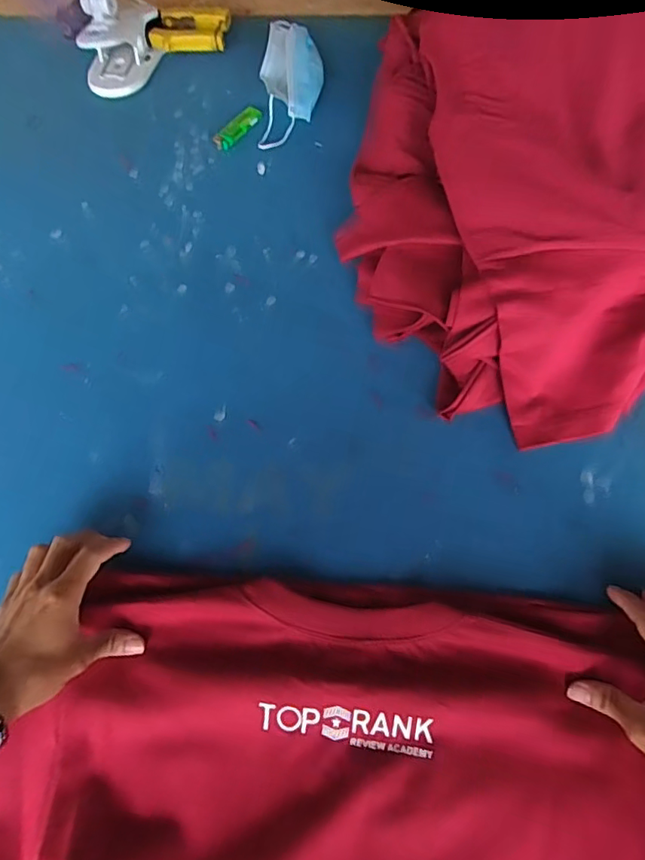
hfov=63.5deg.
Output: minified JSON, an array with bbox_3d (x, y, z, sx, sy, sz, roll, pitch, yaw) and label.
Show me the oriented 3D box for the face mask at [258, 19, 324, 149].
[{"bbox_3d":[-0.042,-0.459,0.691,0.083,0.036,0.199,2,66,3],"label":"face mask"}]

